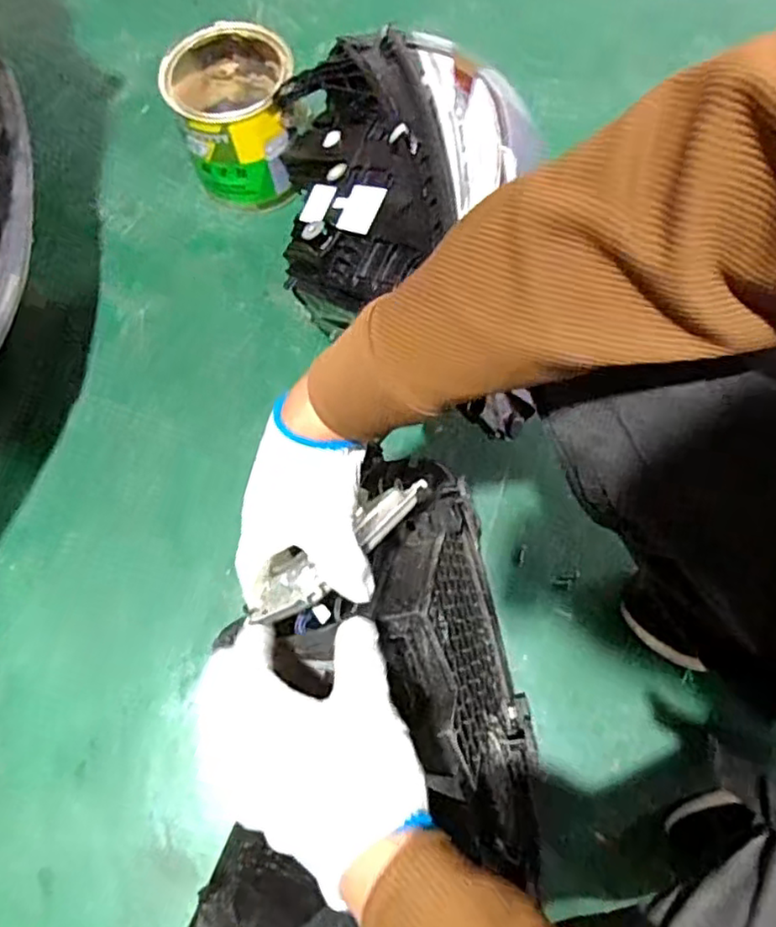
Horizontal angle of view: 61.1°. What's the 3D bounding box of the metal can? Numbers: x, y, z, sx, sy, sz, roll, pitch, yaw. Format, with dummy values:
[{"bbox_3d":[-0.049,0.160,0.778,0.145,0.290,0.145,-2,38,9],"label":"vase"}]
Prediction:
[{"bbox_3d":[-0.195,-0.437,0.843,0.145,0.153,0.158,2,71,3],"label":"metal can"}]

